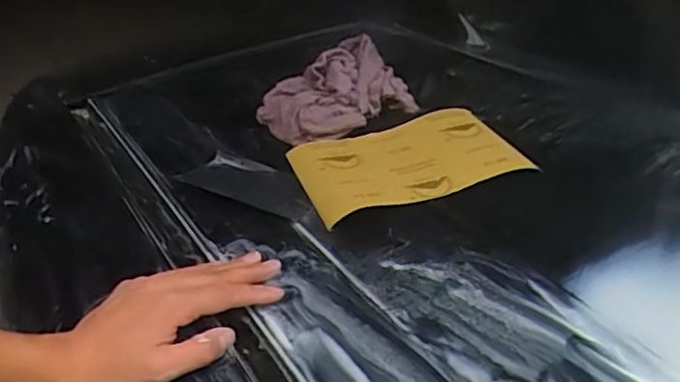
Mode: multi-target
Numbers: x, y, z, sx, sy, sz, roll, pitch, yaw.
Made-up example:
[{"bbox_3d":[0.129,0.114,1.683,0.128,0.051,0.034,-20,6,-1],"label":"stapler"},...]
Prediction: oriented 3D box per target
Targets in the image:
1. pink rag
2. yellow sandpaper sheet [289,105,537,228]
[{"bbox_3d":[-0.011,-0.126,0.730,0.169,0.069,0.144,-20,42,-28],"label":"pink rag"},{"bbox_3d":[0.064,-0.037,0.616,0.213,0.026,0.141,-9,38,-16],"label":"yellow sandpaper sheet"}]

